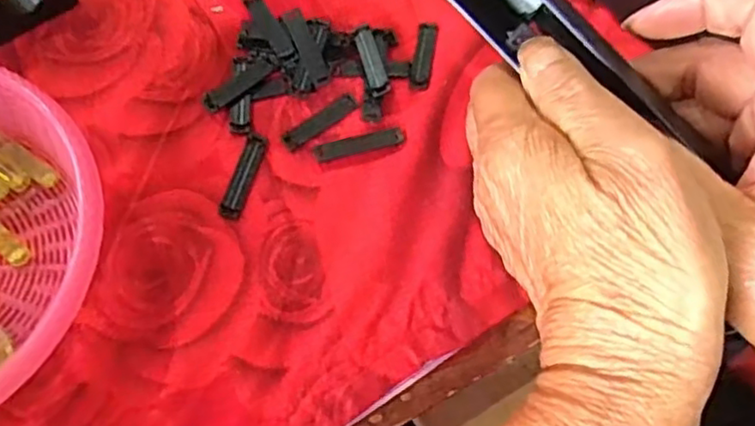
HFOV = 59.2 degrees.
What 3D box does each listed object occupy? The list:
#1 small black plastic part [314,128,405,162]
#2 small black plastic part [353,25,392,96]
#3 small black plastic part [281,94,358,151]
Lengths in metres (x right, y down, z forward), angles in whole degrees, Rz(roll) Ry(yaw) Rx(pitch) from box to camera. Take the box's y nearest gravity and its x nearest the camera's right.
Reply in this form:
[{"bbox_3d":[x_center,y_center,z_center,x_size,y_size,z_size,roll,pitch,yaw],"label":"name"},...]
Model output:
[{"bbox_3d":[-0.009,-0.036,0.345,0.046,0.004,0.010,-13,70,-8],"label":"small black plastic part"},{"bbox_3d":[-0.003,-0.082,0.358,0.011,0.004,0.042,-14,70,-8],"label":"small black plastic part"},{"bbox_3d":[-0.030,-0.048,0.349,0.045,0.004,0.011,-38,75,-16],"label":"small black plastic part"}]

